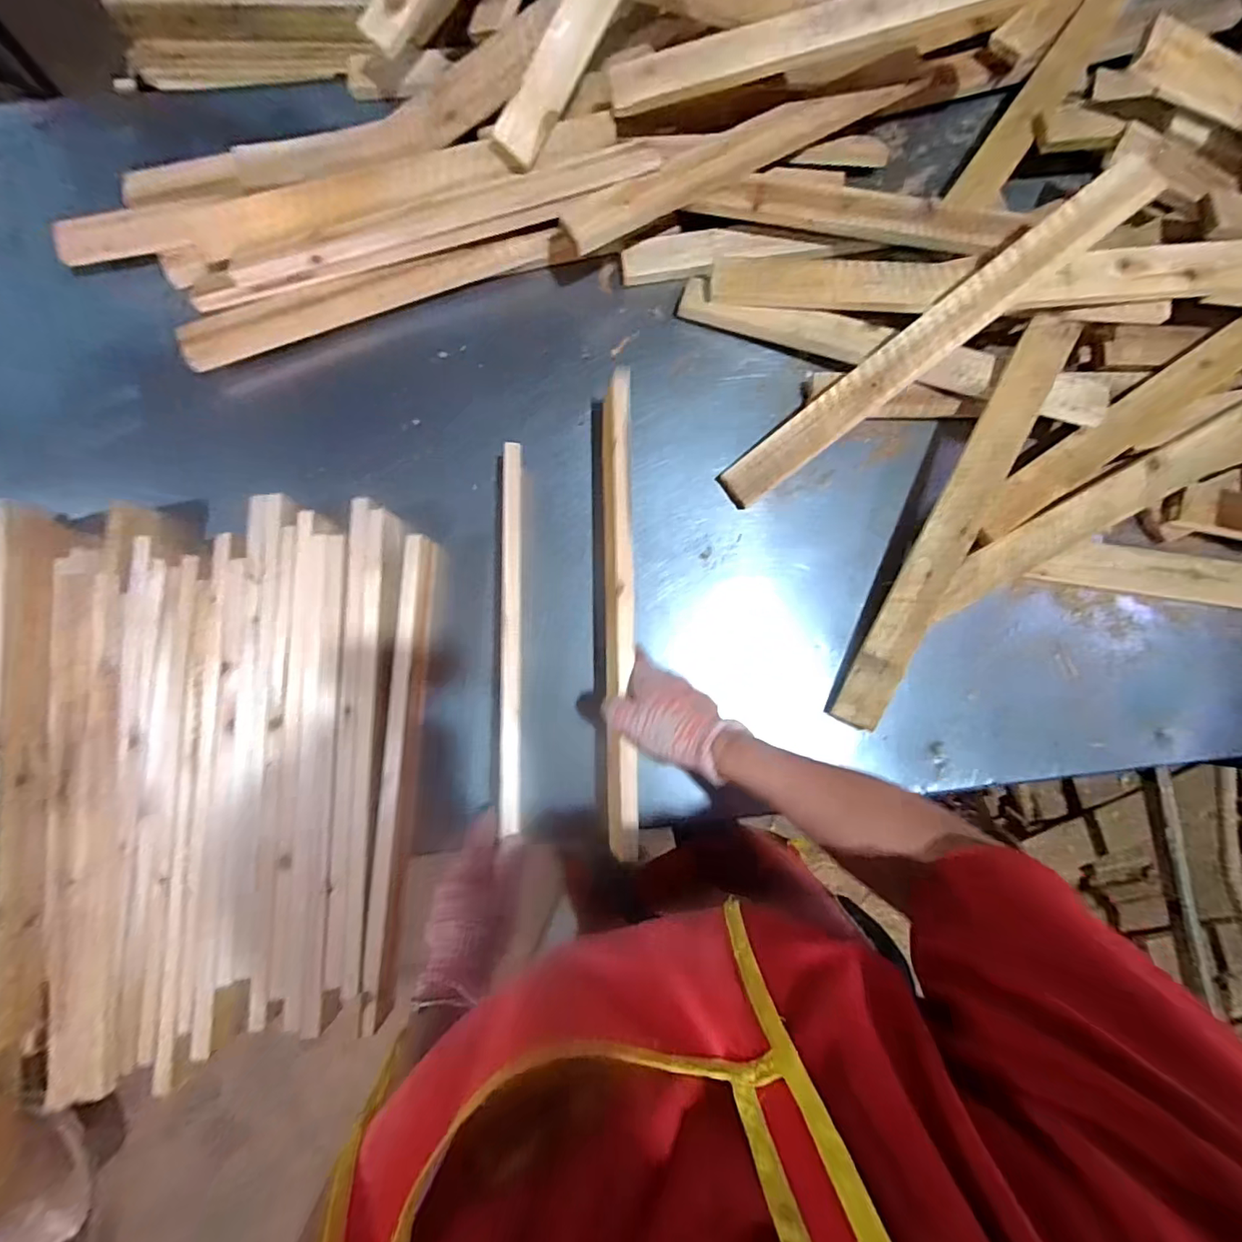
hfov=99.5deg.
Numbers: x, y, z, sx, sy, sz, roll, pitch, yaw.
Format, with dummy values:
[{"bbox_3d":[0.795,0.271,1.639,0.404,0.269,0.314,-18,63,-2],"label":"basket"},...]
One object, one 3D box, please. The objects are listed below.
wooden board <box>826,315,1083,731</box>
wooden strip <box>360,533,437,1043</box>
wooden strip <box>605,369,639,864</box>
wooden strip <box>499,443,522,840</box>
[{"bbox_3d":[0.372,-0.108,0.586,0.054,0.018,0.493,28,92,22],"label":"wooden board"},{"bbox_3d":[-0.230,0.148,0.562,0.029,0.056,0.476,2,82,0],"label":"wooden strip"},{"bbox_3d":[-0.001,-0.017,0.553,0.030,0.042,0.496,0,81,-2],"label":"wooden strip"},{"bbox_3d":[-0.115,0.006,0.554,0.020,0.016,0.407,-1,80,-2],"label":"wooden strip"}]

